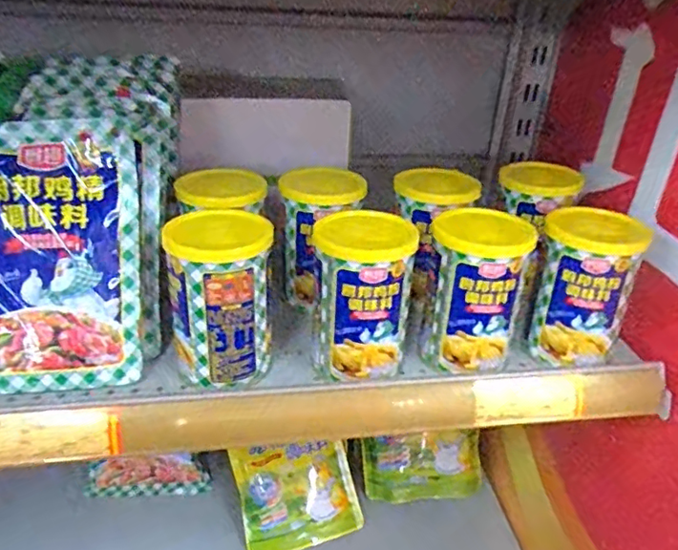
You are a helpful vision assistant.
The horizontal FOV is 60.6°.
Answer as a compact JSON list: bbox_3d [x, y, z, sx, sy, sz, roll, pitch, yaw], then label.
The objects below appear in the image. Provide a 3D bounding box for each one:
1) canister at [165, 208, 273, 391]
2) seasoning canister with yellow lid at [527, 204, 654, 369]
[{"bbox_3d":[-0.086,0.015,0.424,0.076,0.111,0.068,-6,32,-15],"label":"canister"},{"bbox_3d":[0.192,0.007,0.461,0.075,0.111,0.070,18,34,24],"label":"seasoning canister with yellow lid"}]

